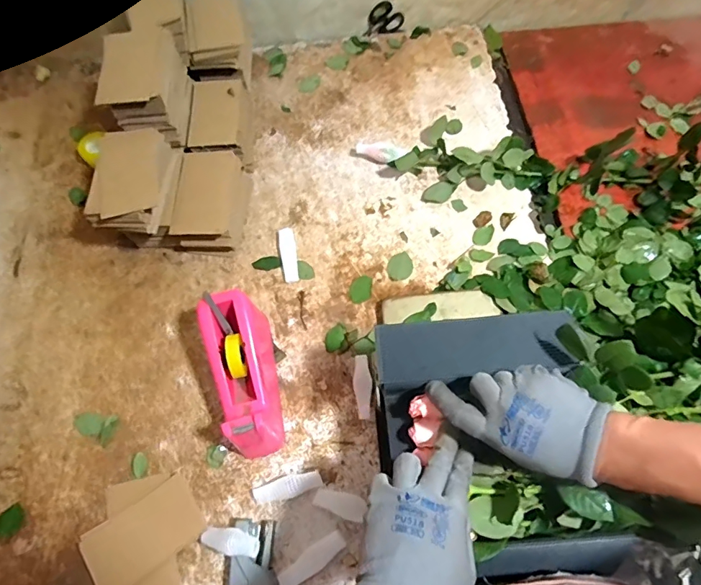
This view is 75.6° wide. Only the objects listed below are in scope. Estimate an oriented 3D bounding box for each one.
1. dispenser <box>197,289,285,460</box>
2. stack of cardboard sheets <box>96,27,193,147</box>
[{"bbox_3d":[-0.138,0.105,0.590,0.075,0.102,0.203,-14,66,-4],"label":"dispenser"},{"bbox_3d":[-0.313,-0.316,0.696,0.099,0.090,0.162,-4,67,0],"label":"stack of cardboard sheets"}]

